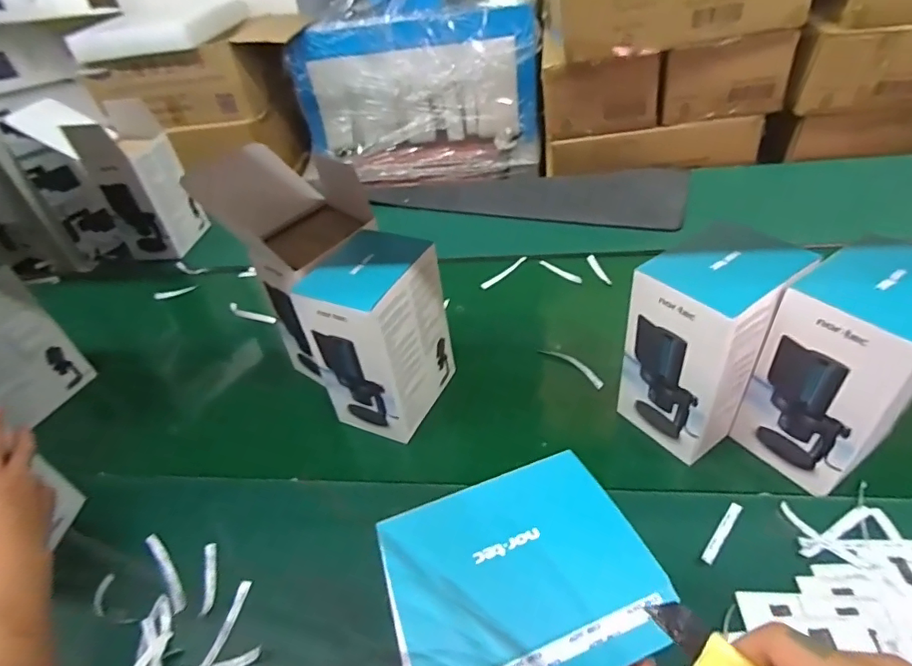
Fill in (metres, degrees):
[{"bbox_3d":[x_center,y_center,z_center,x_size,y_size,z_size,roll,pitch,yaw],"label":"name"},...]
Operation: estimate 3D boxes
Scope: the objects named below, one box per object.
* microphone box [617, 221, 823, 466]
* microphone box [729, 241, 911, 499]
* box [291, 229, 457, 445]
[{"bbox_3d":[0.288,0.013,0.597,0.142,0.221,0.115,-27,45,-21],"label":"microphone box"},{"bbox_3d":[0.417,0.034,0.550,0.147,0.221,0.116,-29,46,-22],"label":"microphone box"},{"bbox_3d":[-0.099,0.001,0.678,0.120,0.220,0.151,15,46,24],"label":"box"}]

